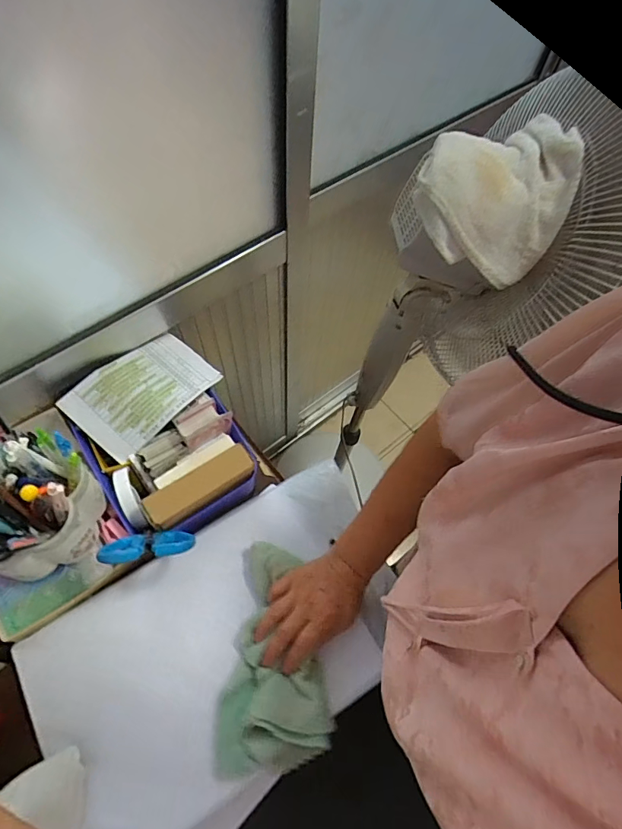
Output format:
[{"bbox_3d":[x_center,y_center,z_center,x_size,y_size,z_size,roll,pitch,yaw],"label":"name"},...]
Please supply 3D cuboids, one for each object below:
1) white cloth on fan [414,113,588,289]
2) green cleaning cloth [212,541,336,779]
[{"bbox_3d":[0.208,-0.251,0.513,0.161,0.102,0.165,19,64,6],"label":"white cloth on fan"},{"bbox_3d":[-0.045,0.273,0.522,0.124,0.048,0.234,-1,57,-4],"label":"green cleaning cloth"}]

